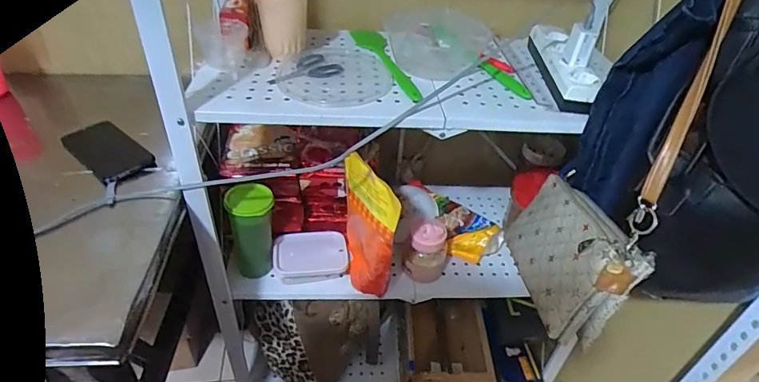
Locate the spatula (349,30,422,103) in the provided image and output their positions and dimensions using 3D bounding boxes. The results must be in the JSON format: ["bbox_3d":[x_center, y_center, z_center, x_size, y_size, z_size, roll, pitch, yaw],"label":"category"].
[{"bbox_3d":[0.004,-0.212,0.722,0.041,0.024,0.286,-8,41,-15],"label":"spatula"}]

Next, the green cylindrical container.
[{"bbox_3d":[-0.221,0.075,0.791,0.071,0.167,0.077,3,39,-2],"label":"green cylindrical container"}]

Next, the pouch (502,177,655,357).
[{"bbox_3d":[0.243,0.077,0.599,0.056,0.135,0.217,27,21,-15],"label":"pouch"}]

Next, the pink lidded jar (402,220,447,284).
[{"bbox_3d":[0.087,0.106,0.828,0.072,0.106,0.070,3,39,-2],"label":"pink lidded jar"}]

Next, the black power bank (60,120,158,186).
[{"bbox_3d":[-0.414,-0.061,0.686,0.178,0.021,0.075,32,46,29],"label":"black power bank"}]

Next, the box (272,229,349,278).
[{"bbox_3d":[-0.127,0.115,0.834,0.133,0.034,0.087,-2,40,-8],"label":"box"}]

